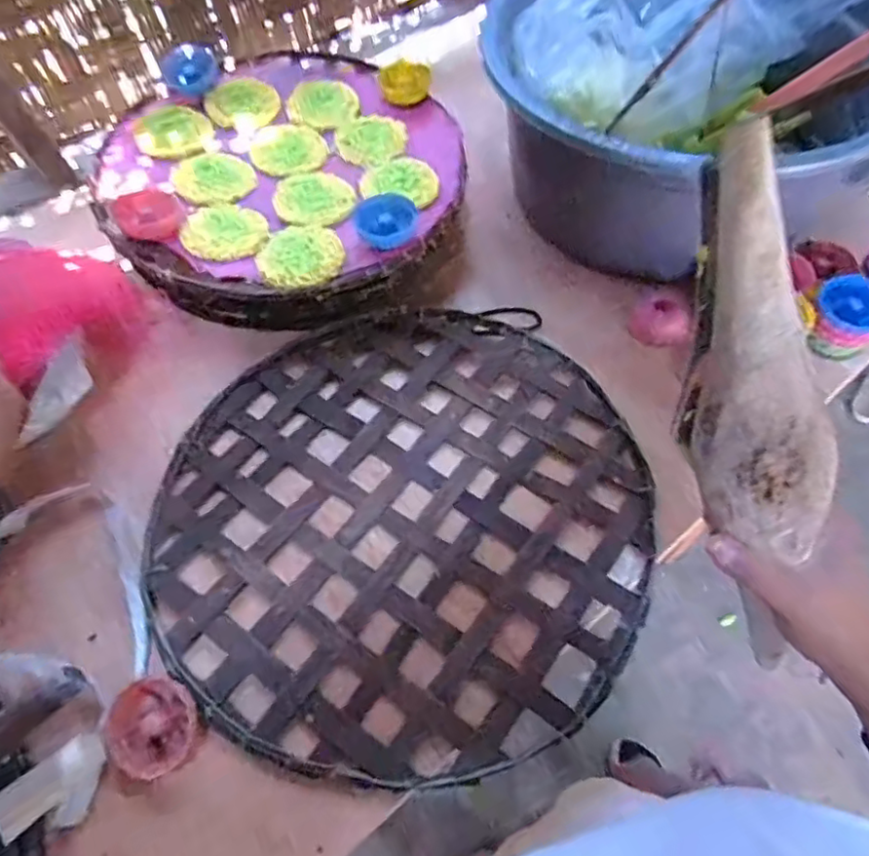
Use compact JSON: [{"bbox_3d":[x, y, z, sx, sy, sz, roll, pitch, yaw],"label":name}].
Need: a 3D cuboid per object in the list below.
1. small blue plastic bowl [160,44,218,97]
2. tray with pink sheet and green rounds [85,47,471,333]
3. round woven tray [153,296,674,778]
[{"bbox_3d":[-0.271,-0.400,0.682,0.059,0.026,0.071,-22,61,-11],"label":"small blue plastic bowl"},{"bbox_3d":[-0.154,-0.260,0.646,0.353,0.071,0.340,-30,65,-16],"label":"tray with pink sheet and green rounds"},{"bbox_3d":[-0.022,0.058,0.508,0.390,0.015,0.393,0,61,-1],"label":"round woven tray"}]

